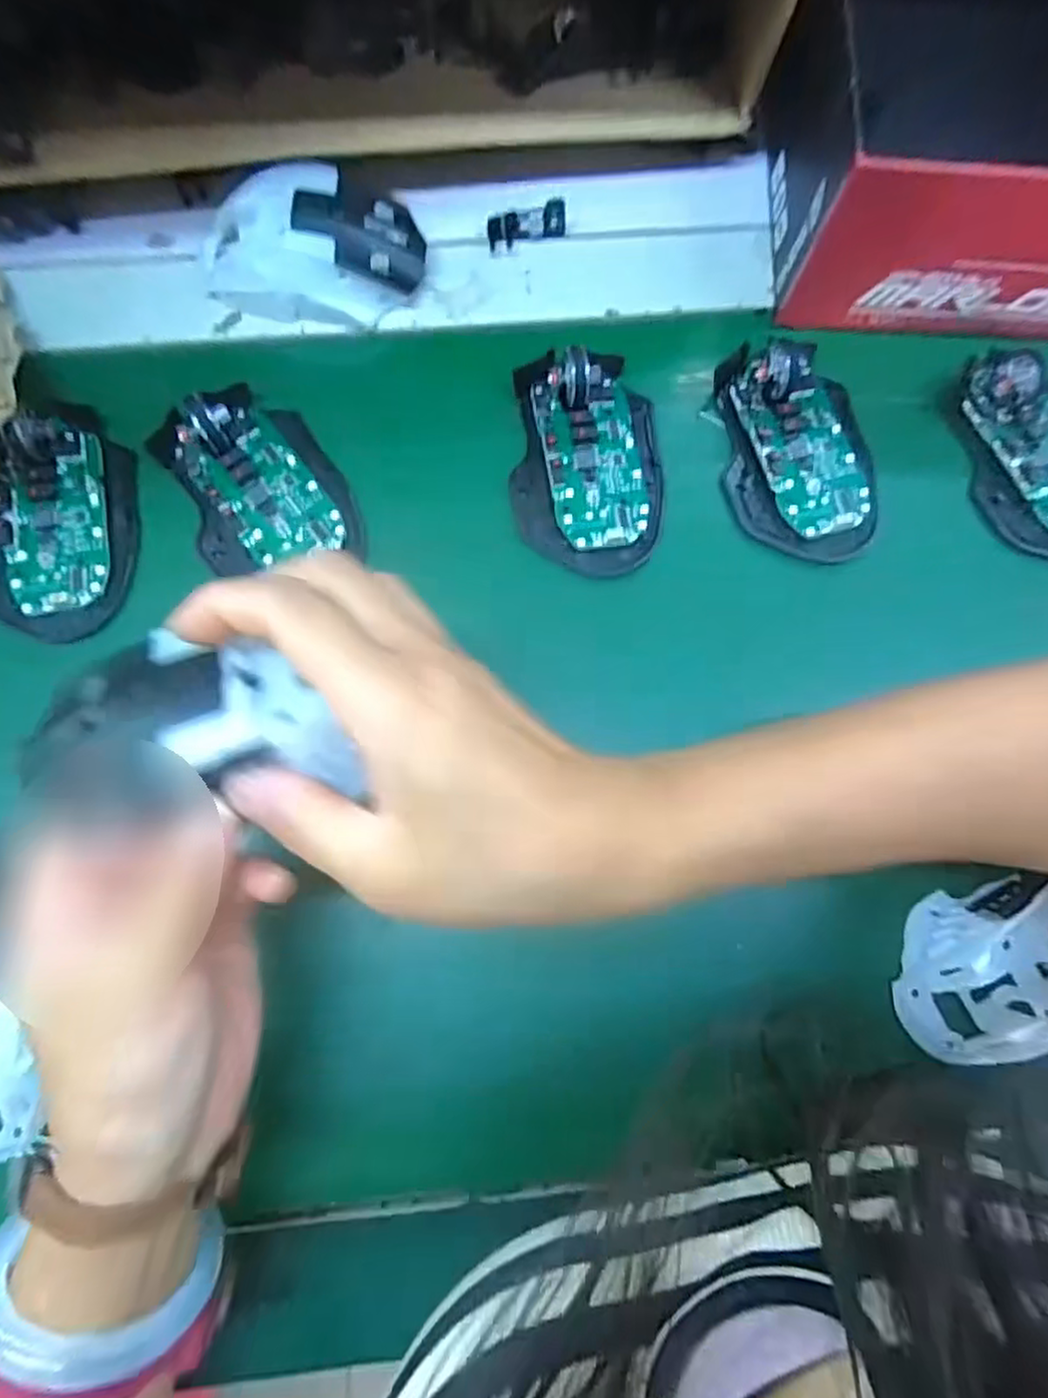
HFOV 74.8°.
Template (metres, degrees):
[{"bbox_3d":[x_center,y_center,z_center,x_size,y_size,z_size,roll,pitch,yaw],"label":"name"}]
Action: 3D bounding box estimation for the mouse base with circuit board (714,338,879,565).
[{"bbox_3d":[0.138,-0.124,0.339,0.073,0.021,0.112,-4,79,-2],"label":"mouse base with circuit board"}]

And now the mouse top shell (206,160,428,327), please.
[{"bbox_3d":[-0.108,-0.232,0.349,0.109,0.031,0.066,4,79,-1],"label":"mouse top shell"}]

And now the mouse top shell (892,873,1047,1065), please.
[{"bbox_3d":[0.198,0.110,0.280,0.084,0.039,0.058,-19,80,-5],"label":"mouse top shell"}]

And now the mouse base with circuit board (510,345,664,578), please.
[{"bbox_3d":[0.032,-0.119,0.333,0.072,0.029,0.111,0,79,-2],"label":"mouse base with circuit board"}]

